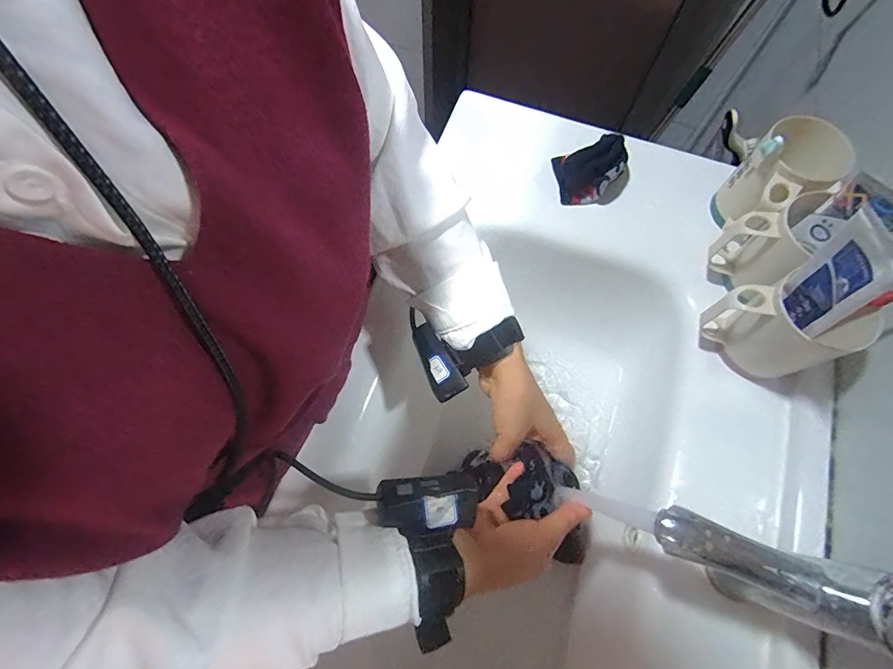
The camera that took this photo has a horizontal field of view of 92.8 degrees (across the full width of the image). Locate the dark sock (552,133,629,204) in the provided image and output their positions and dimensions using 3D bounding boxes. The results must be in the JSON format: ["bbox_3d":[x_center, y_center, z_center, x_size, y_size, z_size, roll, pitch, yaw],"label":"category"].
[{"bbox_3d":[0.174,-0.196,0.508,0.103,0.051,0.066,-25,72,-10],"label":"dark sock"}]

